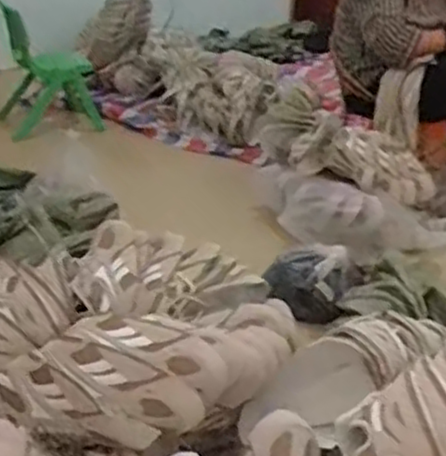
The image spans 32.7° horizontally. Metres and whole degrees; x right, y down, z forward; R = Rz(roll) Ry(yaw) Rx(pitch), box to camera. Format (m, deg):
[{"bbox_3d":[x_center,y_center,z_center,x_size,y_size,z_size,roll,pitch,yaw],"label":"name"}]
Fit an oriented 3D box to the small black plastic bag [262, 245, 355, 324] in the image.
[{"bbox_3d":[0.207,0.130,1.794,0.217,0.126,0.157,6,25,11],"label":"small black plastic bag"}]

